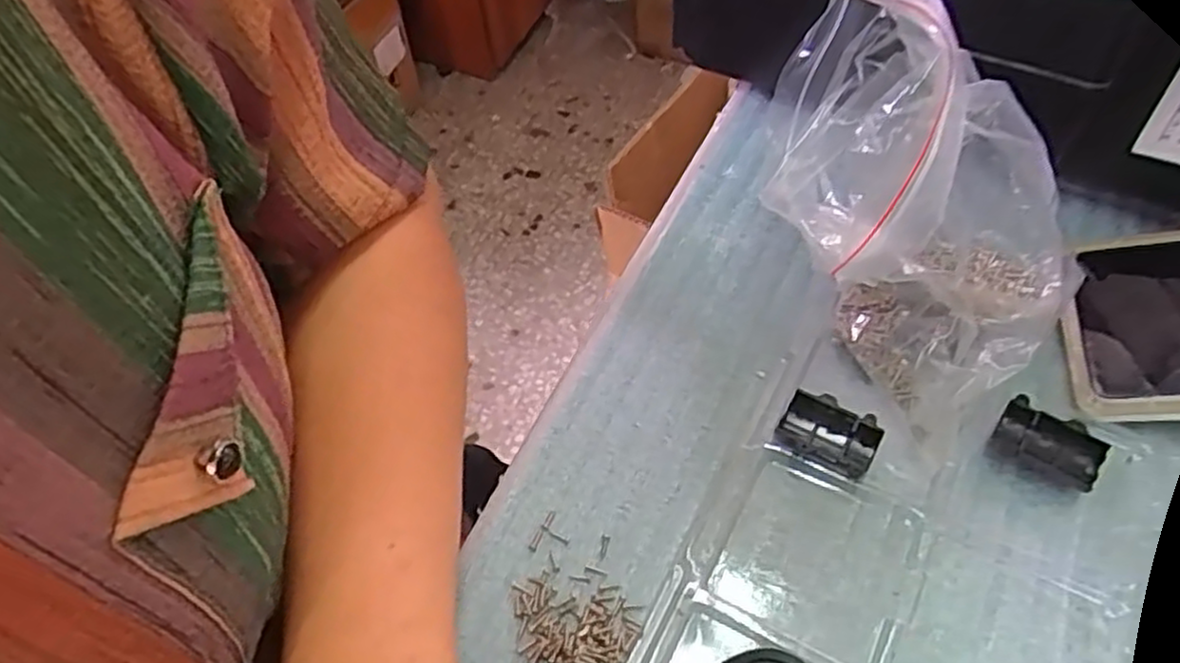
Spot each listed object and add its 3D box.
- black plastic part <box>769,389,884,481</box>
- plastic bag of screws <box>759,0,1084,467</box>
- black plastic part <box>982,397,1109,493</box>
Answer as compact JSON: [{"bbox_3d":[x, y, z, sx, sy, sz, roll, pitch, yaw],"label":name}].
[{"bbox_3d":[0.095,0.041,0.303,0.037,0.009,0.027,25,61,20],"label":"black plastic part"},{"bbox_3d":[0.119,-0.044,0.287,0.112,0.130,0.107,20,60,17],"label":"plastic bag of screws"},{"bbox_3d":[0.177,0.043,0.292,0.036,0.012,0.022,26,62,20],"label":"black plastic part"}]

